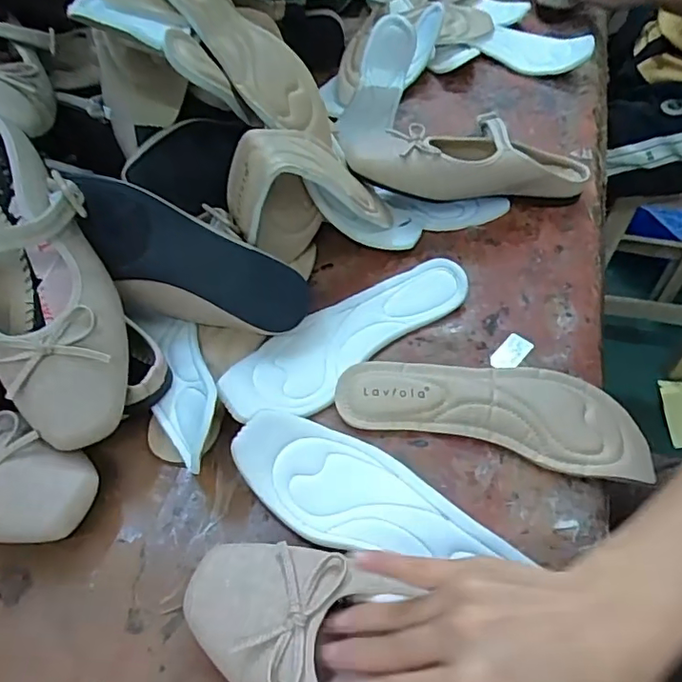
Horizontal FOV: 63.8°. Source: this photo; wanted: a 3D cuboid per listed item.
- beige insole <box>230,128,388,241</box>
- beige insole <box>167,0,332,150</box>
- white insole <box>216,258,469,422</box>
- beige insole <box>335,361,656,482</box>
[{"bbox_3d":[-0.020,-0.127,0.470,0.146,0.069,0.067,-2,48,-33],"label":"beige insole"},{"bbox_3d":[-0.090,-0.251,0.456,0.214,0.018,0.079,42,56,-15],"label":"beige insole"},{"bbox_3d":[0.006,-0.009,0.442,0.227,0.027,0.069,-34,59,-23],"label":"white insole"},{"bbox_3d":[0.110,0.047,0.404,0.219,0.016,0.073,11,53,9],"label":"beige insole"}]

